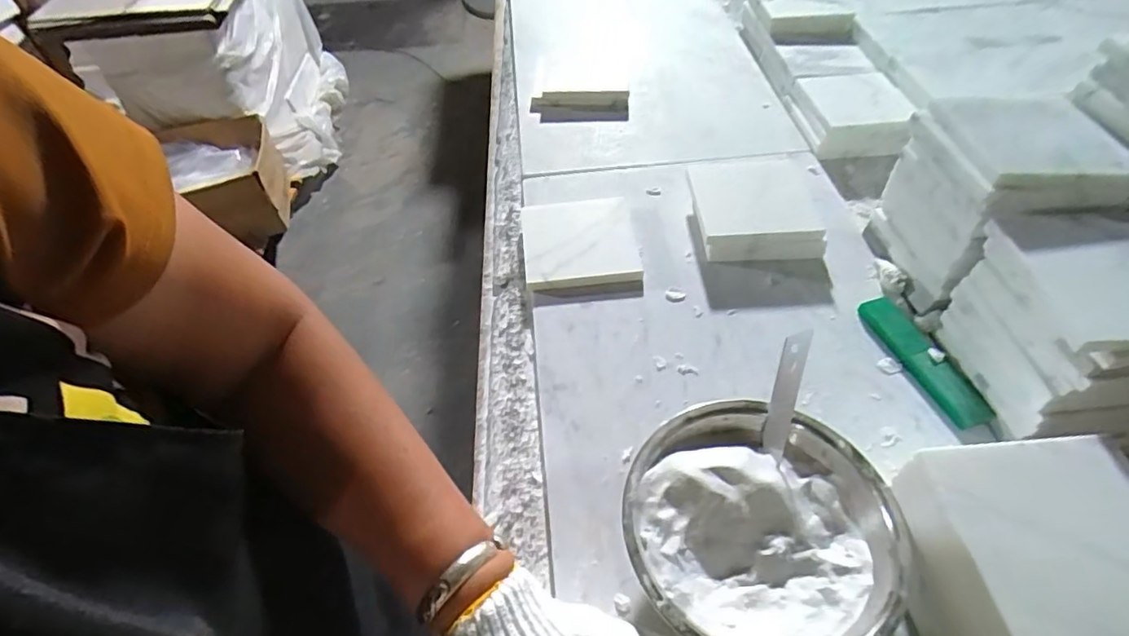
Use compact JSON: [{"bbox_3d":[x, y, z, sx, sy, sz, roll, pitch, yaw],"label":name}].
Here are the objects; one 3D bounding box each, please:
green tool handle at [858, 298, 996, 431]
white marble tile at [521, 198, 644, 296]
[{"bbox_3d":[0.266,0.031,0.424,0.023,0.015,0.116,-19,54,-11],"label":"green tool handle"},{"bbox_3d":[0.014,-0.066,0.516,0.100,0.014,0.115,-6,53,-1],"label":"white marble tile"}]

